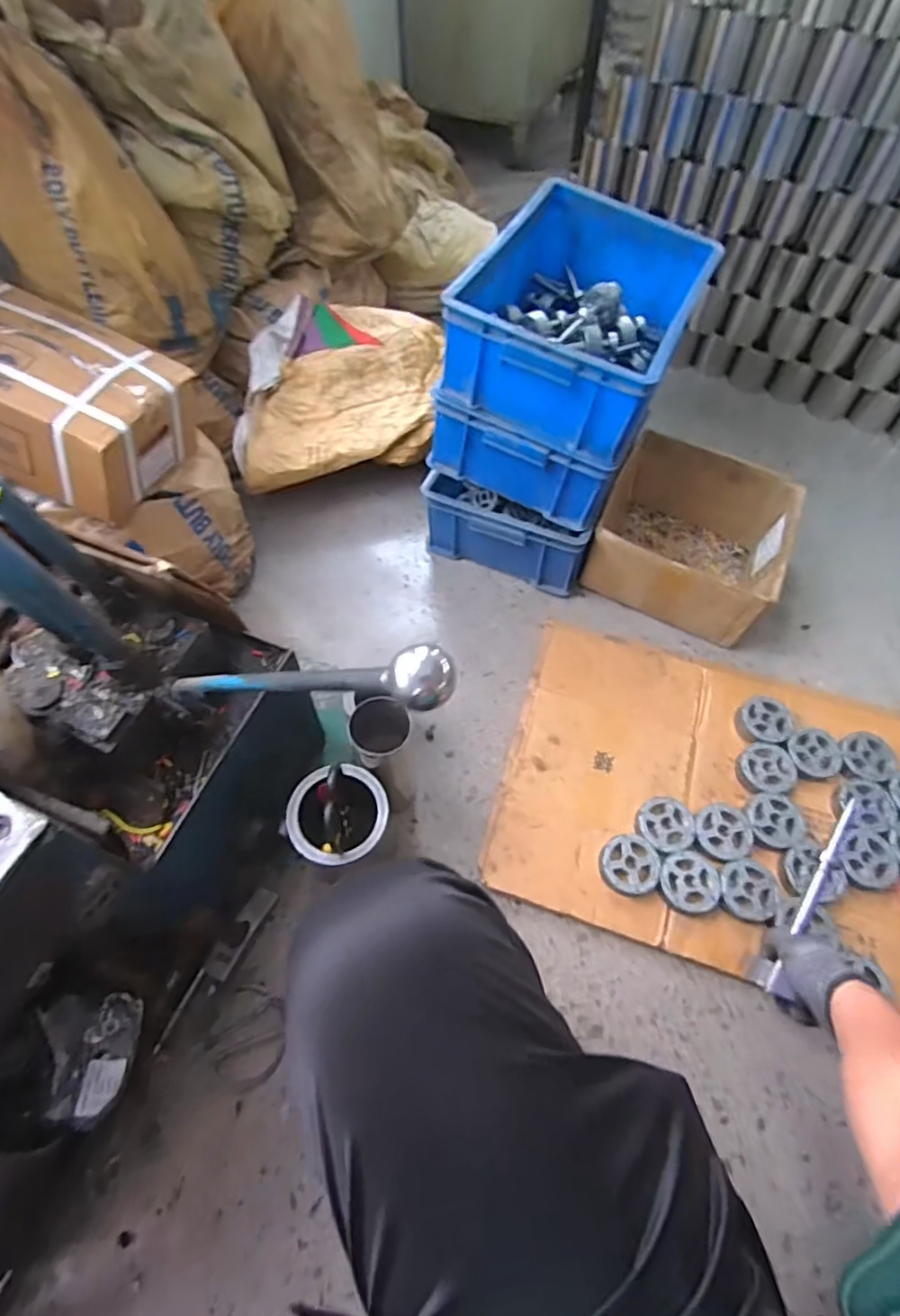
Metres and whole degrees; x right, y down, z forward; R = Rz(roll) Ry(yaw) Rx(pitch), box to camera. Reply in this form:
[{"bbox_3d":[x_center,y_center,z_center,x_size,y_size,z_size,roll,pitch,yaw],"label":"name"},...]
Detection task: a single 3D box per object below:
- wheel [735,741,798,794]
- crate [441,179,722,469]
[{"bbox_3d":[0.469,0.166,0.921,0.082,0.025,0.077,0,59,-1],"label":"wheel"},{"bbox_3d":[0.194,-0.514,0.920,0.307,0.152,0.414,24,61,13],"label":"crate"}]

